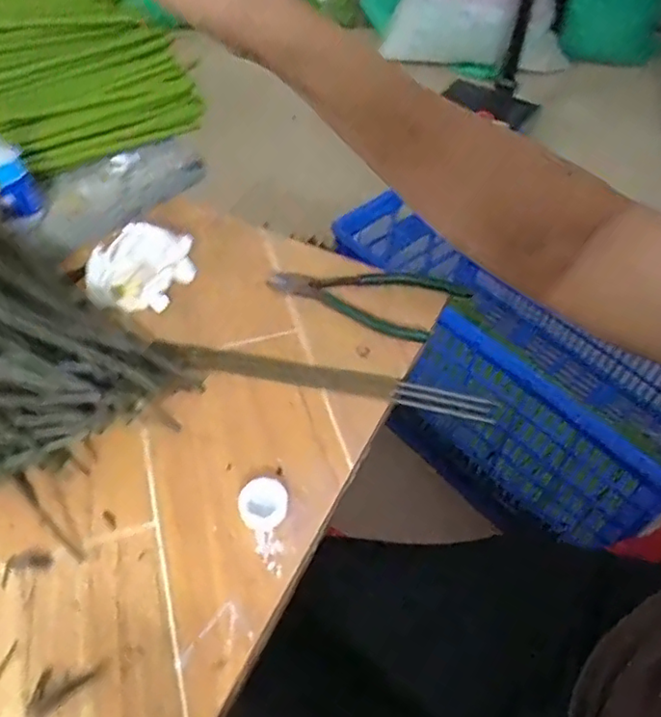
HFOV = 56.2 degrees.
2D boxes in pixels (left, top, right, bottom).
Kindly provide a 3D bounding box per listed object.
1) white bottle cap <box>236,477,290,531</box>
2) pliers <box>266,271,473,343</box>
[{"bbox_3d":[-0.047,0.101,0.432,0.033,0.012,0.035,1,51,-1],"label":"white bottle cap"},{"bbox_3d":[0.034,-0.069,0.569,0.167,0.012,0.086,22,54,16],"label":"pliers"}]

